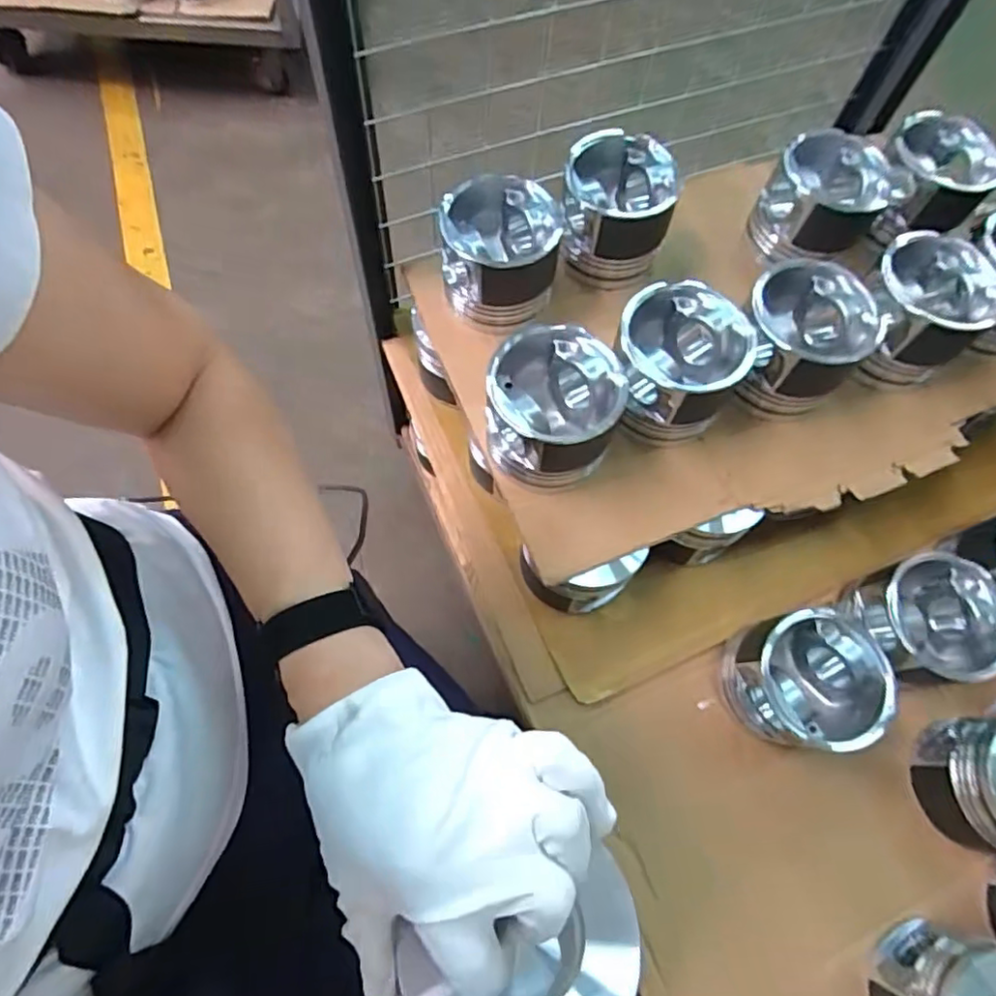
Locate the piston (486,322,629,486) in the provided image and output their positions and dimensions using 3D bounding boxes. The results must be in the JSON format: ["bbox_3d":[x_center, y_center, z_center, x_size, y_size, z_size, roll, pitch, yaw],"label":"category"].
[{"bbox_3d":[0.047,-0.076,0.545,0.109,0.104,0.116,1,69,-2],"label":"piston"}]

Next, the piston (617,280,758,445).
[{"bbox_3d":[0.162,-0.119,0.568,0.109,0.101,0.115,1,69,-2],"label":"piston"}]

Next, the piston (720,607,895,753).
[{"bbox_3d":[0.274,0.168,0.557,0.105,0.107,0.109,1,69,-2],"label":"piston"}]

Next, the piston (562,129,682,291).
[{"bbox_3d":[0.122,-0.301,0.640,0.114,0.090,0.112,9,69,2],"label":"piston"}]

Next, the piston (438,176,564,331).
[{"bbox_3d":[0.002,-0.242,0.604,0.110,0.091,0.109,1,69,-2],"label":"piston"}]

